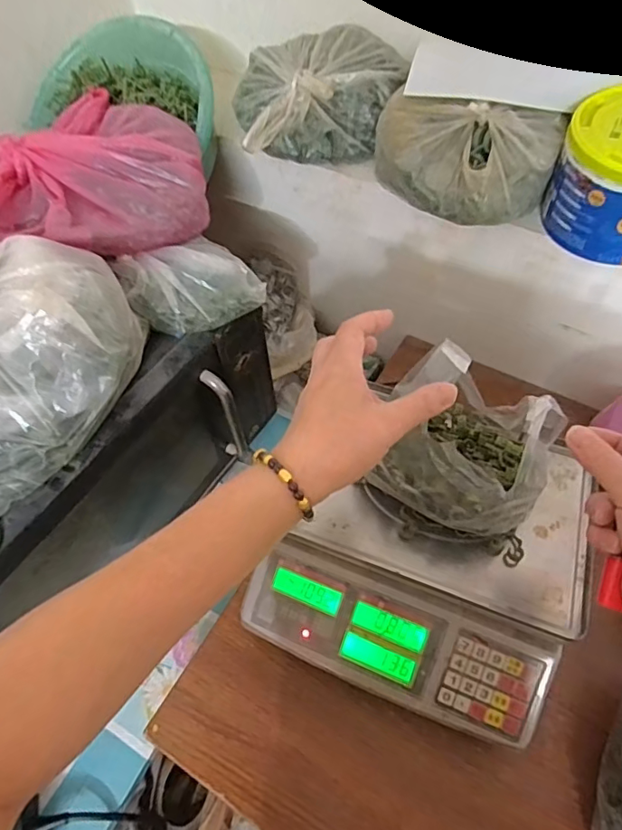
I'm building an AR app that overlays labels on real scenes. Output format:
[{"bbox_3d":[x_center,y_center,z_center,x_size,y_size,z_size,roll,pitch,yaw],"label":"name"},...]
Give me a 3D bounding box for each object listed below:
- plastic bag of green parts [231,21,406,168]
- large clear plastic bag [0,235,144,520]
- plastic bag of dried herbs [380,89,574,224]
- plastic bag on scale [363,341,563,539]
[{"bbox_3d":[0.010,-0.381,0.621,0.196,0.085,0.138,-6,56,-1],"label":"plastic bag of green parts"},{"bbox_3d":[-0.233,-0.032,0.427,0.123,0.129,0.239,22,60,16],"label":"large clear plastic bag"},{"bbox_3d":[0.156,-0.265,0.536,0.185,0.082,0.096,13,58,11],"label":"plastic bag of dried herbs"},{"bbox_3d":[0.134,0.017,0.433,0.120,0.118,0.126,20,59,15],"label":"plastic bag on scale"}]

